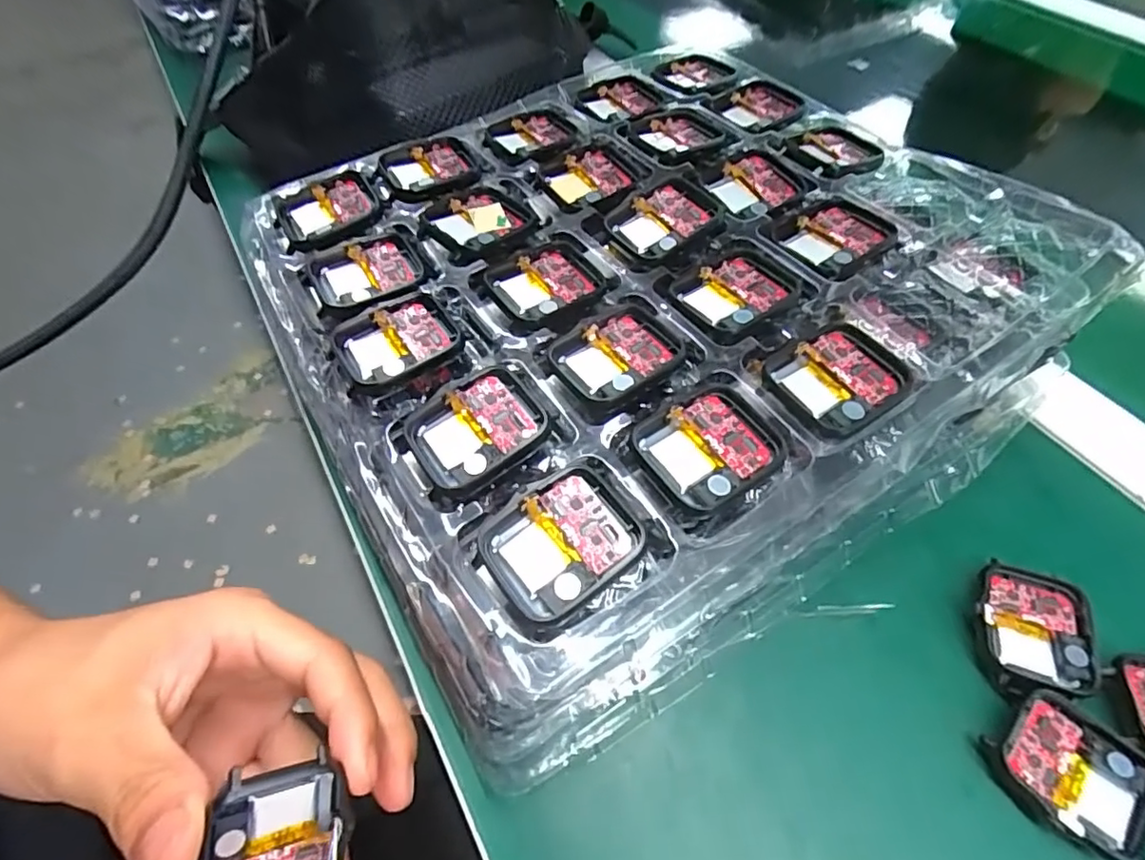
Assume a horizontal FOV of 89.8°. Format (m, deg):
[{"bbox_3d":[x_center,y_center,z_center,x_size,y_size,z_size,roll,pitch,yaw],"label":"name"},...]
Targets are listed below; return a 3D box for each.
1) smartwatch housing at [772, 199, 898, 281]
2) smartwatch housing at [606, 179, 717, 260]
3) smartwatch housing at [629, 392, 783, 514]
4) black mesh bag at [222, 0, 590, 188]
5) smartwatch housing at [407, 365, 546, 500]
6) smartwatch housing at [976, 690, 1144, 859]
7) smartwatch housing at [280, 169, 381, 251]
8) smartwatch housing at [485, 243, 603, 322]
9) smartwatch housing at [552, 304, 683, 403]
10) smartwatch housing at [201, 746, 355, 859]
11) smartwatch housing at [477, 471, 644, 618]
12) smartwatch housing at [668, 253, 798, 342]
[{"bbox_3d":[0.108,-0.082,0.241,0.045,0.006,0.041,-31,60,-18],"label":"smartwatch housing"},{"bbox_3d":[0.039,-0.092,0.250,0.041,0.009,0.037,-31,59,-17],"label":"smartwatch housing"},{"bbox_3d":[0.045,0.006,0.187,0.040,0.005,0.036,-28,59,-16],"label":"smartwatch housing"},{"bbox_3d":[-0.105,-0.245,0.382,0.254,0.087,0.102,-18,56,-10],"label":"black mesh bag"},{"bbox_3d":[-0.032,0.001,0.193,0.044,0.009,0.039,-31,60,-18],"label":"smartwatch housing"},{"bbox_3d":[0.166,0.113,0.190,0.043,0.011,0.045,-40,63,-22],"label":"smartwatch housing"},{"bbox_3d":[-0.111,-0.101,0.264,0.043,0.013,0.041,-25,58,-14],"label":"smartwatch housing"},{"bbox_3d":[-0.011,-0.059,0.235,0.041,0.005,0.038,-26,58,-15],"label":"smartwatch housing"},{"bbox_3d":[0.016,-0.028,0.211,0.042,0.006,0.035,-32,60,-18],"label":"smartwatch housing"},{"bbox_3d":[-0.084,0.119,0.164,0.038,0.042,0.006,-2,5,-38],"label":"smartwatch housing"},{"bbox_3d":[-0.003,0.034,0.172,0.041,0.010,0.034,-30,59,-17],"label":"smartwatch housing"},{"bbox_3d":[0.061,-0.053,0.226,0.043,0.007,0.037,-28,59,-16],"label":"smartwatch housing"}]

